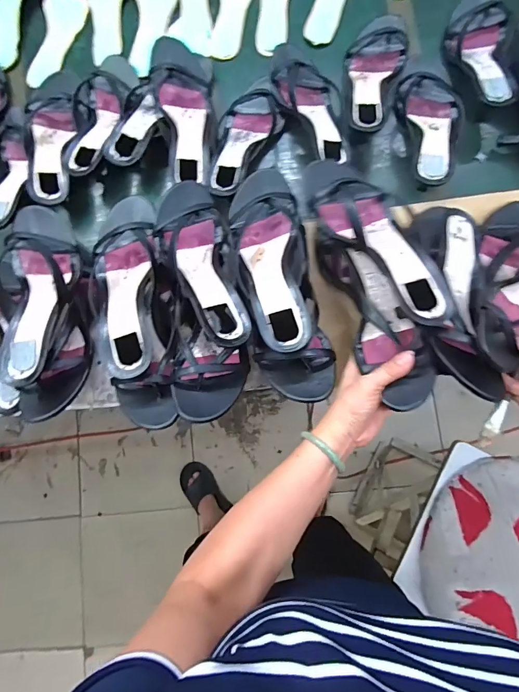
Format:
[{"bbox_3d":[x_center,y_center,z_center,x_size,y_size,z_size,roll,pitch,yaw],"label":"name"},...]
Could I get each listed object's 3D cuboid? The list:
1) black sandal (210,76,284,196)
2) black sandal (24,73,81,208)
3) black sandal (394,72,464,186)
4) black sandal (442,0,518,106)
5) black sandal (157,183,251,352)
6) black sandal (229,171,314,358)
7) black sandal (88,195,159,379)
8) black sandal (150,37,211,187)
[{"bbox_3d":[-0.024,-0.312,0.614,0.093,0.047,0.211,13,70,7],"label":"black sandal"},{"bbox_3d":[-0.334,-0.337,0.645,0.093,0.041,0.240,-5,81,5],"label":"black sandal"},{"bbox_3d":[0.255,-0.318,0.590,0.093,0.055,0.198,2,66,6],"label":"black sandal"},{"bbox_3d":[0.335,-0.444,0.610,0.095,0.057,0.219,2,68,6],"label":"black sandal"},{"bbox_3d":[-0.071,-0.111,0.499,0.090,0.053,0.251,-20,63,2],"label":"black sandal"},{"bbox_3d":[0.019,-0.109,0.487,0.096,0.045,0.244,-10,67,4],"label":"black sandal"},{"bbox_3d":[-0.164,-0.081,0.505,0.104,0.050,0.249,-10,68,4],"label":"black sandal"},{"bbox_3d":[-0.110,-0.348,0.624,0.088,0.071,0.240,-12,81,4],"label":"black sandal"}]

